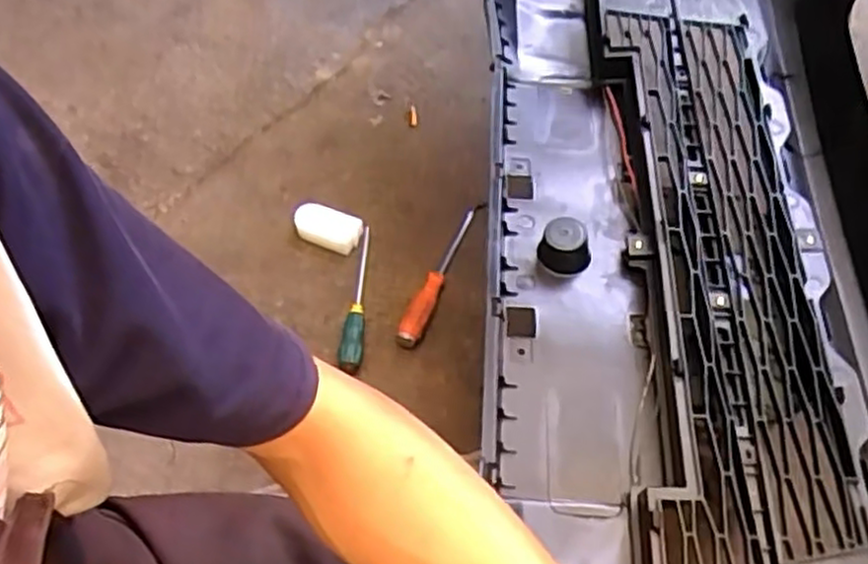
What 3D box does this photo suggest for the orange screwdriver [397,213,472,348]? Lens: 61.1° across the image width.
[{"bbox_3d":[0.005,-0.015,1.040,0.031,0.032,0.261,18,57,10],"label":"orange screwdriver"}]

